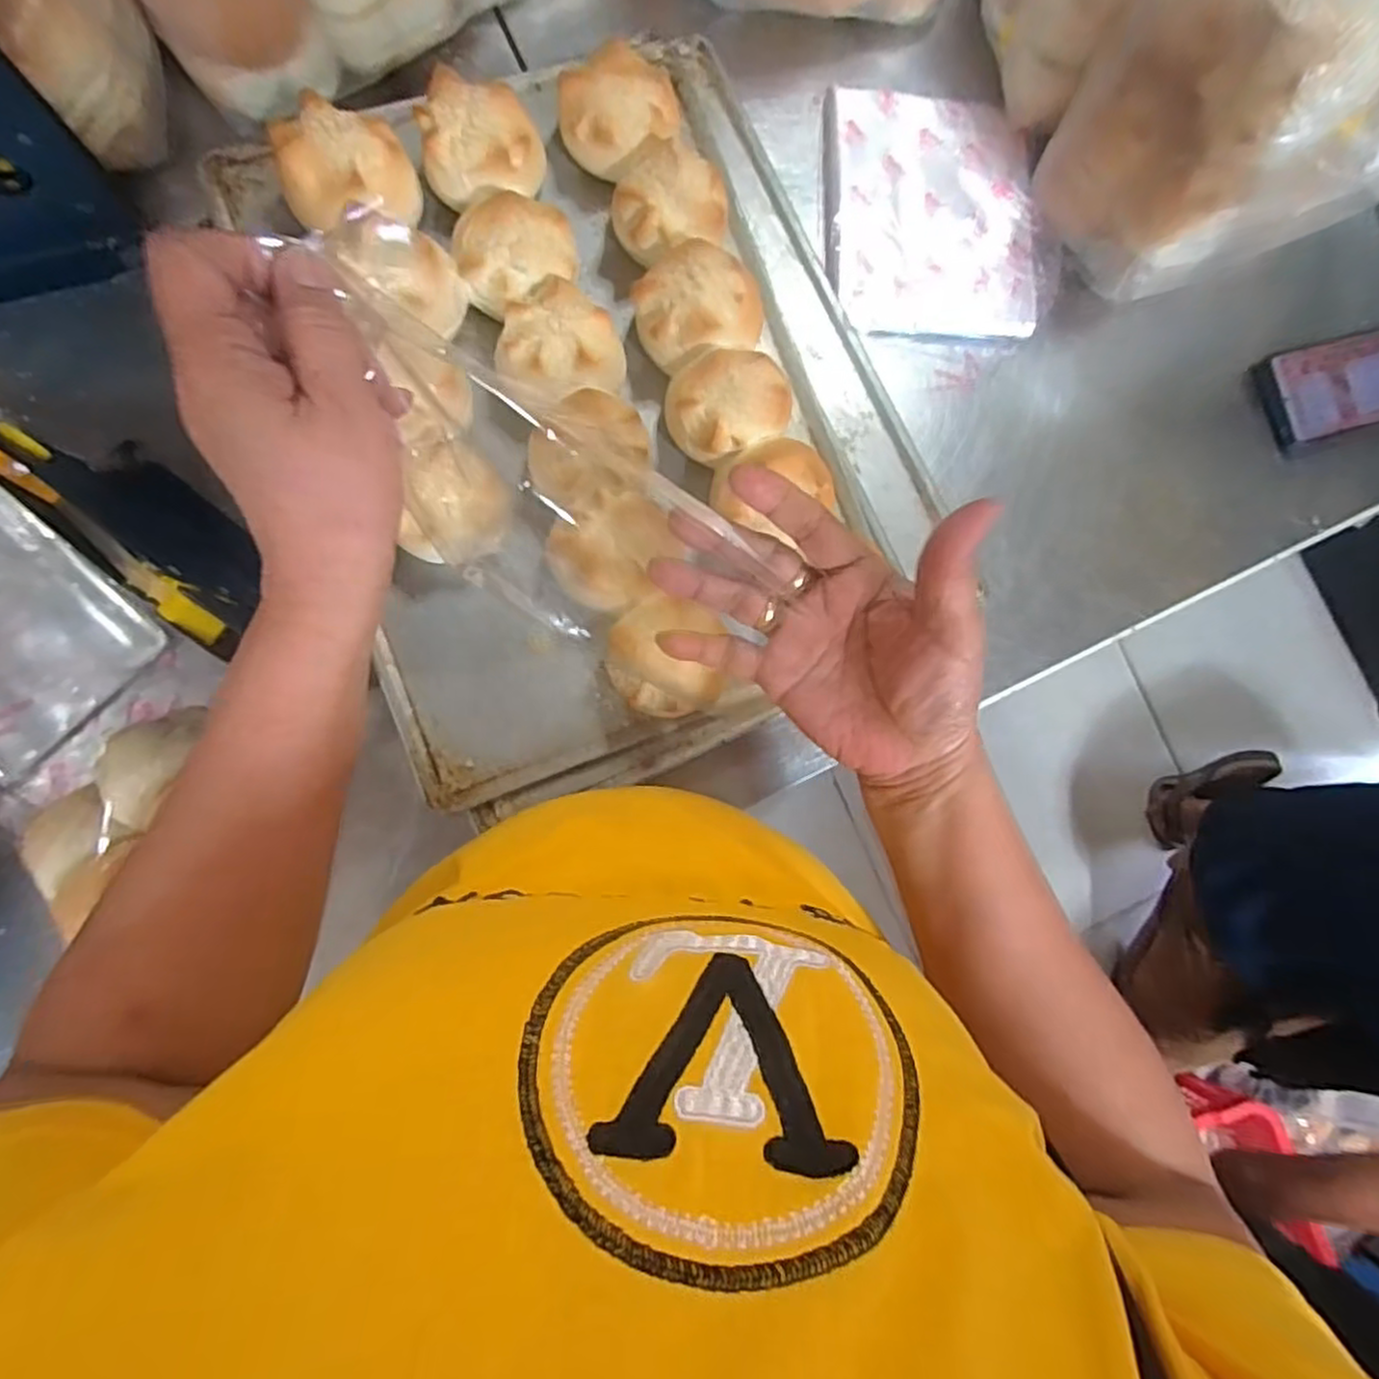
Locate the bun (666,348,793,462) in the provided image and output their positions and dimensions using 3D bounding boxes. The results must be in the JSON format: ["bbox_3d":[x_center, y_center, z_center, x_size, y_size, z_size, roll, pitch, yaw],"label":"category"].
[{"bbox_3d":[0.025,-0.183,0.467,0.076,0.050,0.066,-22,88,-8],"label":"bun"}]

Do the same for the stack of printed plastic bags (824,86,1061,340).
[{"bbox_3d":[0.189,-0.366,0.545,0.164,0.020,0.190,0,85,-7],"label":"stack of printed plastic bags"}]

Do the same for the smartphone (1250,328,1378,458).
[{"bbox_3d":[0.540,-0.249,0.582,0.162,0.017,0.076,-18,87,-8],"label":"smartphone"}]

